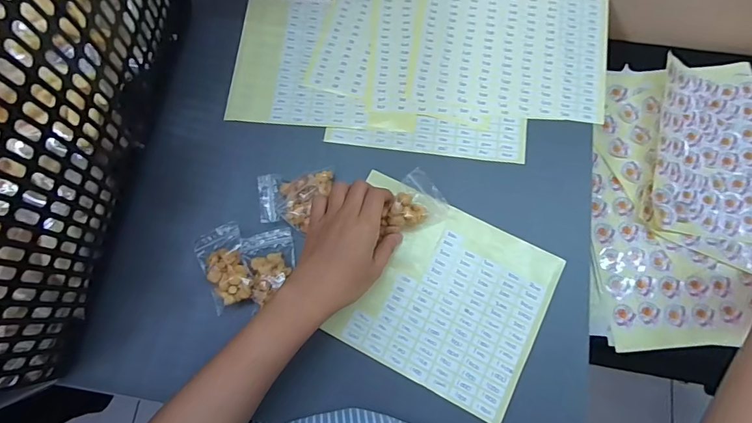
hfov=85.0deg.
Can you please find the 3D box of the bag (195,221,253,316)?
[{"bbox_3d":[-0.145,0.051,0.391,0.044,0.012,0.076,-22,75,-5],"label":"bag"}]

